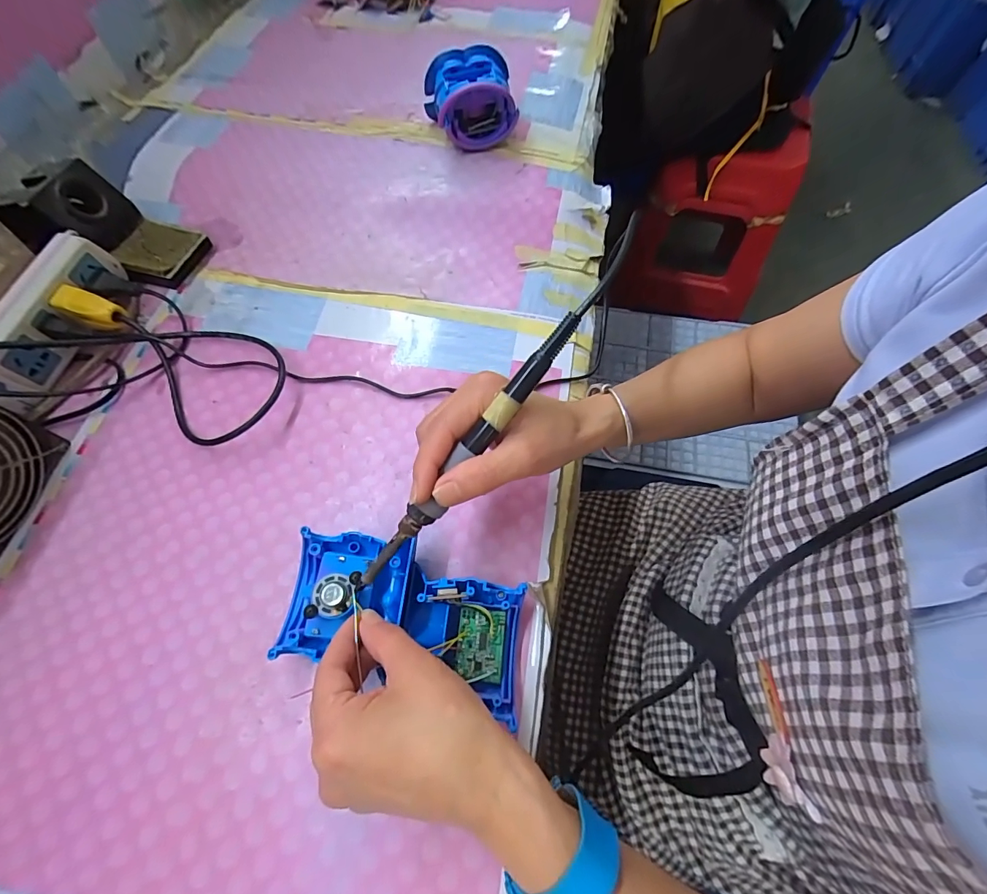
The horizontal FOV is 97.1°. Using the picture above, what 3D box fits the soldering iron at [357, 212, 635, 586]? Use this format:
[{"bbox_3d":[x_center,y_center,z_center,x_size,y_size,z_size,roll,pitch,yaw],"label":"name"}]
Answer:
[{"bbox_3d":[0.002,-0.017,0.250,0.018,0.017,0.261,41,99,16],"label":"soldering iron"}]

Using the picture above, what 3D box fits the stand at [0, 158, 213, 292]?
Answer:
[{"bbox_3d":[-0.383,-0.219,0.423,0.160,0.072,0.079,13,66,6],"label":"stand"}]

